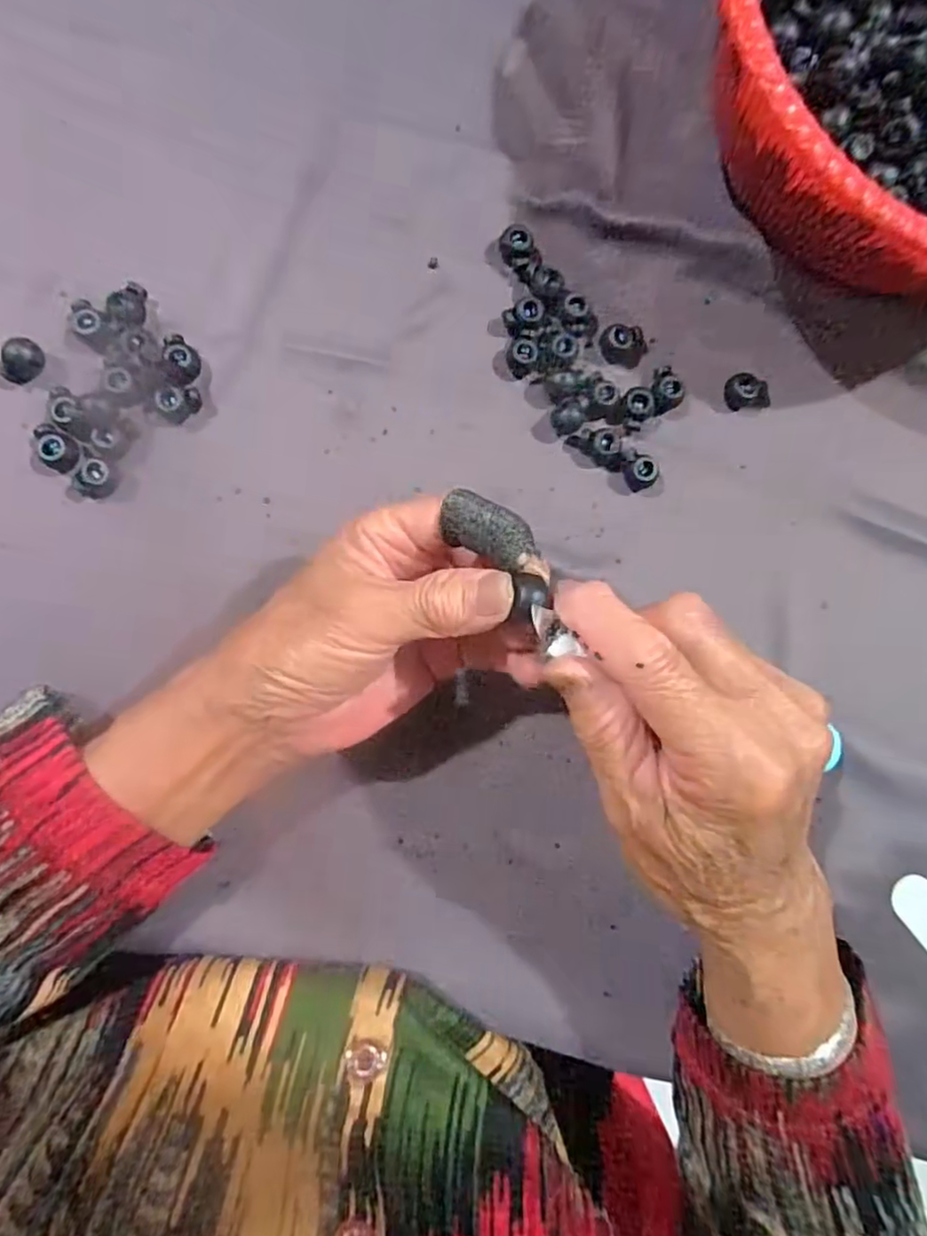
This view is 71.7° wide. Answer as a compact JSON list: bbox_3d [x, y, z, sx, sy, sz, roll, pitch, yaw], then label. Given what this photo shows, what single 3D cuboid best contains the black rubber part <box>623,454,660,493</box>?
[{"bbox_3d":[0.085,-0.068,0.303,0.014,0.011,0.014,0,90,-4],"label":"black rubber part"}]

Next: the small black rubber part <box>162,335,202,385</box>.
[{"bbox_3d":[-0.126,-0.114,0.285,0.016,0.012,0.020,-38,93,-3],"label":"small black rubber part"}]

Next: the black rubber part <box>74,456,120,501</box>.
[{"bbox_3d":[-0.161,-0.061,0.282,0.015,0.008,0.017,39,87,-3],"label":"black rubber part"}]

